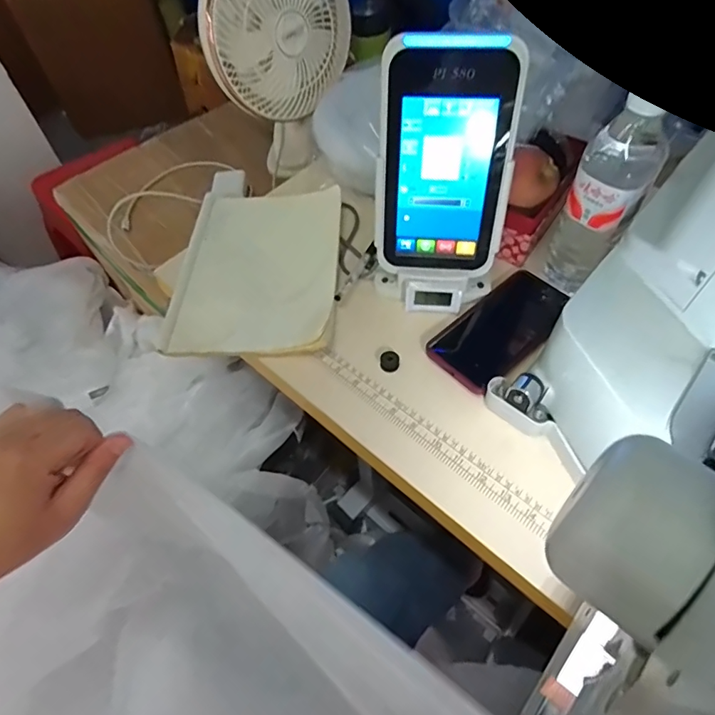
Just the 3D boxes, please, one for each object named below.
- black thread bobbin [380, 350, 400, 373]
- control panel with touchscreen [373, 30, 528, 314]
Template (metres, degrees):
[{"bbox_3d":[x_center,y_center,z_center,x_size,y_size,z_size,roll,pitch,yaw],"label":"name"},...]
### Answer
[{"bbox_3d":[0.034,0.004,0.498,0.019,0.013,0.019,2,55,4],"label":"black thread bobbin"},{"bbox_3d":[0.083,-0.167,0.467,0.127,0.250,0.038,5,38,6],"label":"control panel with touchscreen"}]

